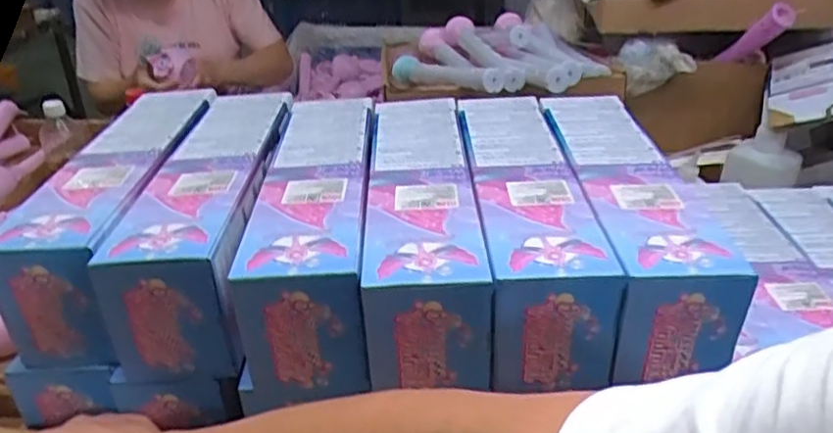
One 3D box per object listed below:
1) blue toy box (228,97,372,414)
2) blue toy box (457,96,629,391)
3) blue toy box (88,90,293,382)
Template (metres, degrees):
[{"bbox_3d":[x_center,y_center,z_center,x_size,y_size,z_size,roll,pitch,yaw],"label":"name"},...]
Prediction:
[{"bbox_3d":[-0.086,-0.006,0.595,0.088,0.104,0.325,0,30,-3],"label":"blue toy box"},{"bbox_3d":[0.090,-0.014,0.590,0.087,0.090,0.333,-1,35,-1],"label":"blue toy box"},{"bbox_3d":[-0.185,-0.015,0.611,0.096,0.103,0.326,0,30,-2],"label":"blue toy box"}]

